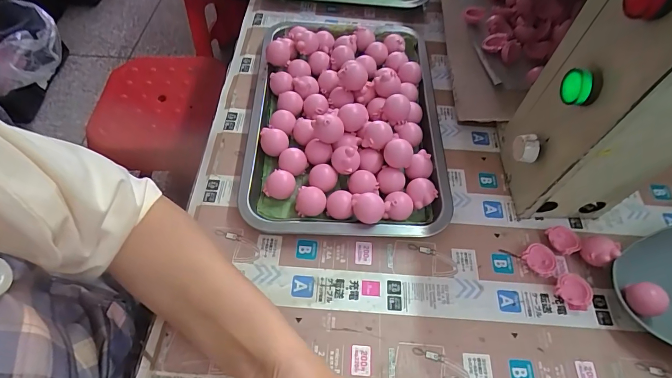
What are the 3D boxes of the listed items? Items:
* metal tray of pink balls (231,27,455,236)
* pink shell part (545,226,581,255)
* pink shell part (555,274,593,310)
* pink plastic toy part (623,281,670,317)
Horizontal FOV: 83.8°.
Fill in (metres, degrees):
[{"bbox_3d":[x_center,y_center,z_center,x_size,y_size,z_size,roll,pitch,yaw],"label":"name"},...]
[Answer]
[{"bbox_3d":[0.009,-0.090,0.436,0.218,0.051,0.305,1,59,-1],"label":"metal tray of pink balls"},{"bbox_3d":[0.225,0.051,0.374,0.030,0.016,0.031,1,59,-1],"label":"pink shell part"},{"bbox_3d":[0.220,0.094,0.348,0.030,0.013,0.029,1,59,-1],"label":"pink shell part"},{"bbox_3d":[0.275,0.100,0.336,0.023,0.028,0.028,-8,60,-6],"label":"pink plastic toy part"}]

